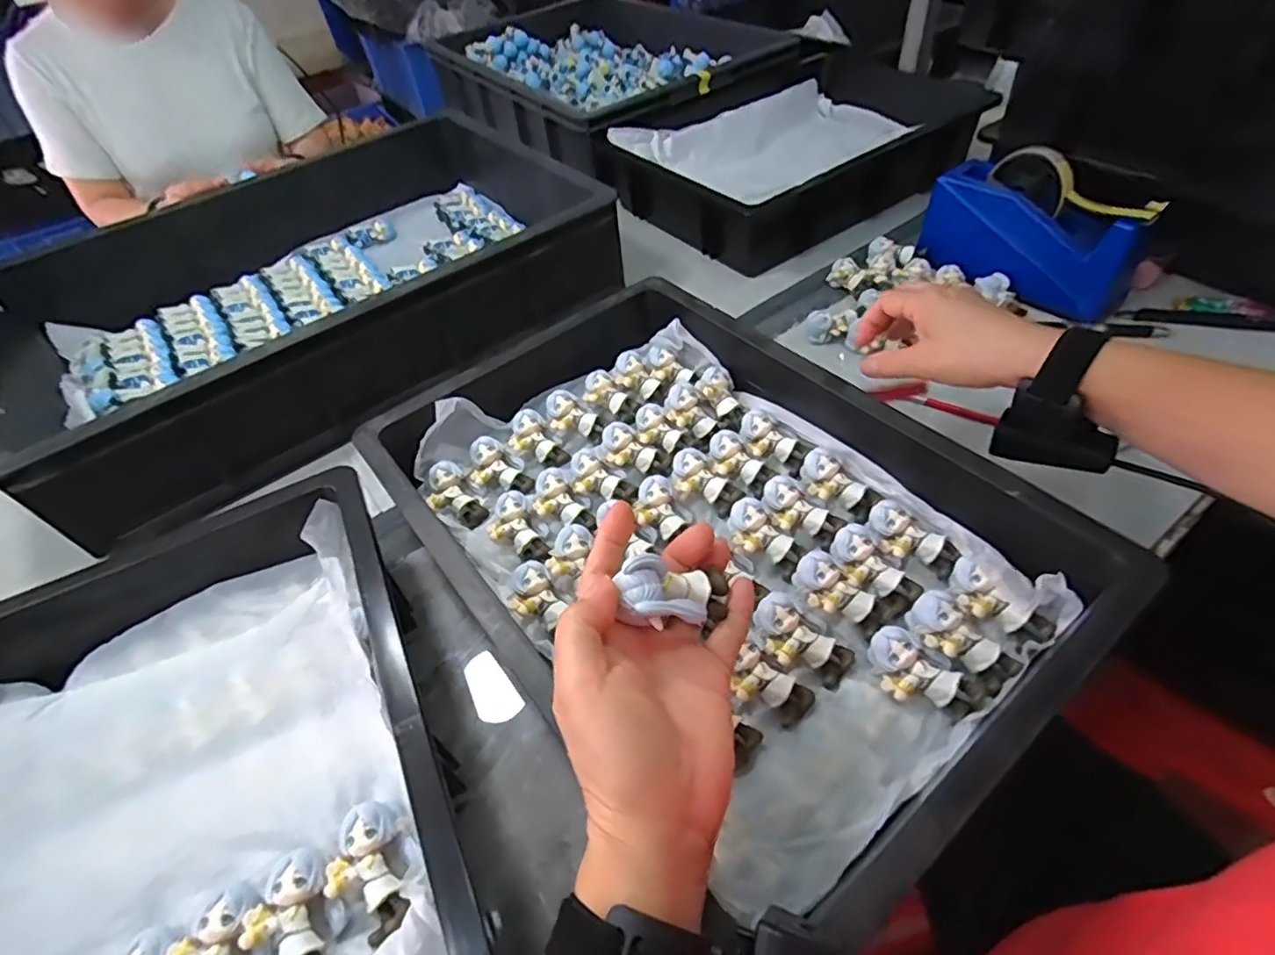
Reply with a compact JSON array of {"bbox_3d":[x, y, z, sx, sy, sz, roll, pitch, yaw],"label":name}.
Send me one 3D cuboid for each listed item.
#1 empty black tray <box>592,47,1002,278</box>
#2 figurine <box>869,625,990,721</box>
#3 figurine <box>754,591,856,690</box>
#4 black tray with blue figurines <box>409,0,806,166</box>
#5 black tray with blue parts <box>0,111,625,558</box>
[{"bbox_3d":[0.187,-0.434,0.823,0.391,0.119,0.312,-24,50,-15],"label":"empty black tray"},{"bbox_3d":[0.169,0.117,0.357,0.065,0.023,0.037,24,55,25],"label":"figurine"},{"bbox_3d":[0.103,0.101,0.382,0.064,0.020,0.041,39,60,9],"label":"figurine"},{"bbox_3d":[-0.054,-0.708,1.044,0.407,0.113,0.572,-31,52,-20],"label":"black tray with blue figurines"},{"bbox_3d":[-0.372,-0.229,0.688,0.579,0.096,0.436,-36,54,-24],"label":"black tray with blue parts"}]

